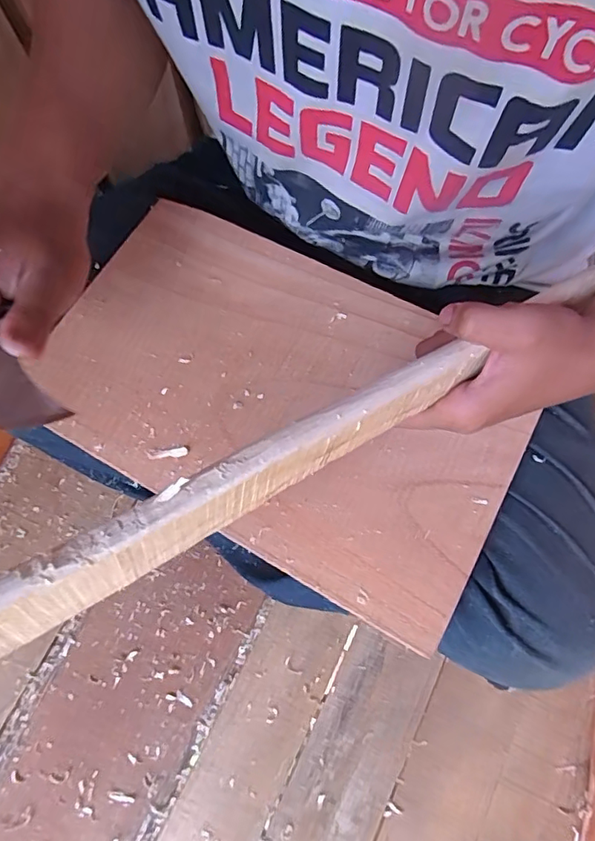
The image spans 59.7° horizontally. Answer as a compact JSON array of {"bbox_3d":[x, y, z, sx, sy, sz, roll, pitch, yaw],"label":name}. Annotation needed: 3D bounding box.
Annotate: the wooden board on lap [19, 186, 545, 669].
[{"bbox_3d":[-0.013,-0.023,0.355,0.320,0.006,0.202,28,73,12],"label":"wooden board on lap"}]

